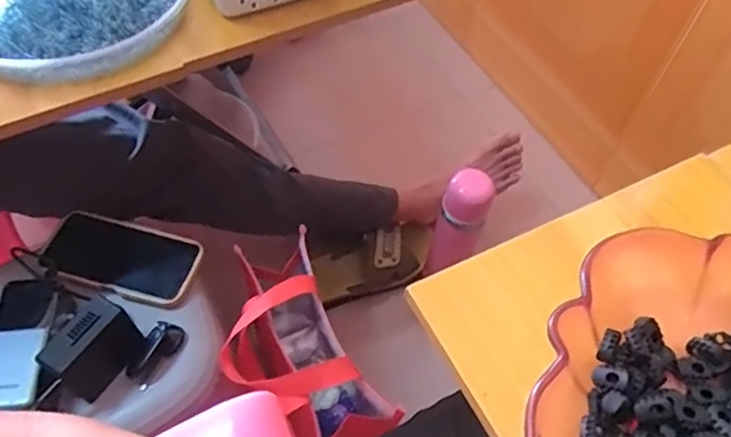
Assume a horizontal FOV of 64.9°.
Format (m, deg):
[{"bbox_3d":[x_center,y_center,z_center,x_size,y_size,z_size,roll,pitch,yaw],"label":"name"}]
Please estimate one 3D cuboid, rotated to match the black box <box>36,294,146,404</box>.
[{"bbox_3d":[-0.252,0.120,0.535,0.033,0.072,0.075,29,59,17],"label":"black box"}]

